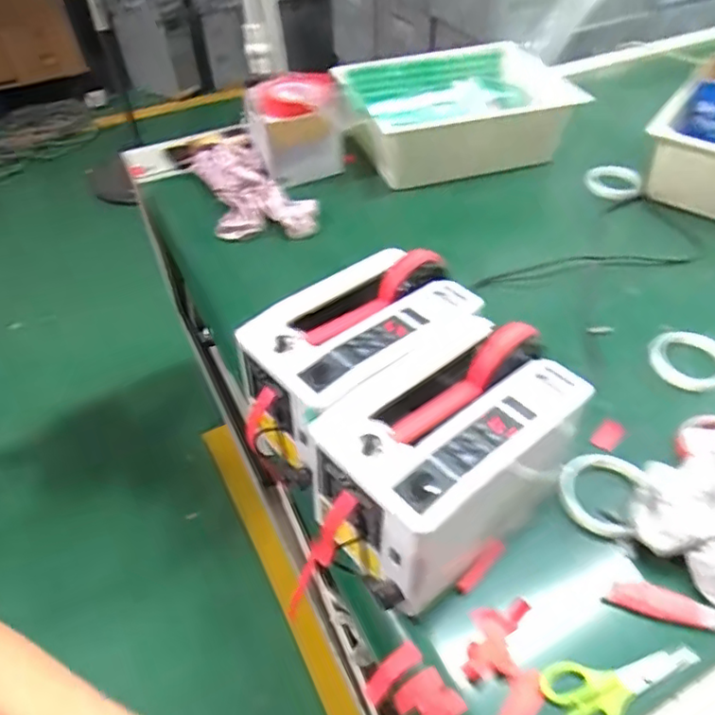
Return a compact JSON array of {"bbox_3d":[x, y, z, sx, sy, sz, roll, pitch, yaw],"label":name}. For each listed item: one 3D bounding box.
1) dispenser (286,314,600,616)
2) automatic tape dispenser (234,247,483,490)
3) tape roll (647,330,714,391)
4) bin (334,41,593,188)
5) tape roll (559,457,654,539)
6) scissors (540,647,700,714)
[{"bbox_3d":[0.074,0.094,0.548,0.240,0.147,0.141,-33,54,-26],"label":"dispenser"},{"bbox_3d":[-0.001,0.001,0.618,0.243,0.115,0.142,-34,54,-27],"label":"automatic tape dispenser"},{"bbox_3d":[0.392,0.000,0.720,0.091,0.015,0.088,-6,48,7],"label":"tape roll"},{"bbox_3d":[0.170,-0.455,1.125,0.397,0.109,0.299,-11,47,-8],"label":"bin"},{"bbox_3d":[0.237,0.131,0.595,0.080,0.015,0.085,-9,48,10],"label":"tape roll"},{"bbox_3d":[0.212,0.257,0.488,0.130,0.009,0.061,-21,49,-17],"label":"scissors"}]

